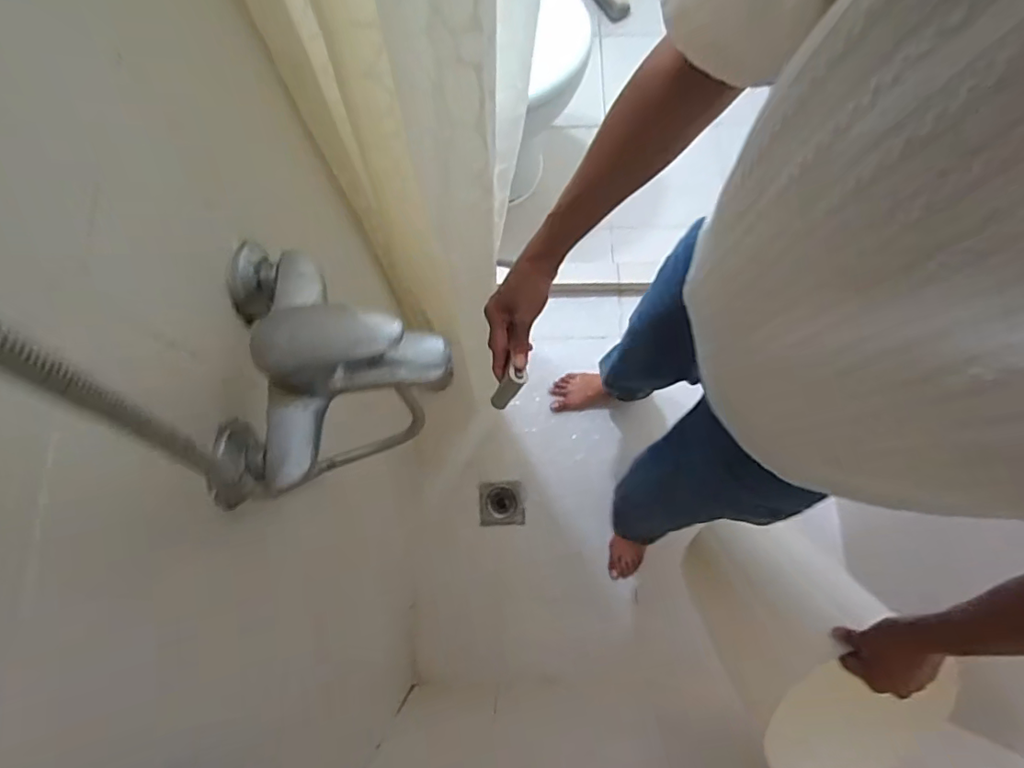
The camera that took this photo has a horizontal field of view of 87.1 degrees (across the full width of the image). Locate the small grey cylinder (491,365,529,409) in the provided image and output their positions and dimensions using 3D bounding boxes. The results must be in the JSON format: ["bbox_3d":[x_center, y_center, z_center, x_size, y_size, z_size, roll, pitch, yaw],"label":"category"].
[{"bbox_3d":[-0.005,0.006,0.587,0.017,0.066,0.022,-25,74,-36],"label":"small grey cylinder"}]

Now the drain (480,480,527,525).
[{"bbox_3d":[-0.023,0.272,1.229,0.100,0.017,0.097,-3,75,0],"label":"drain"}]

